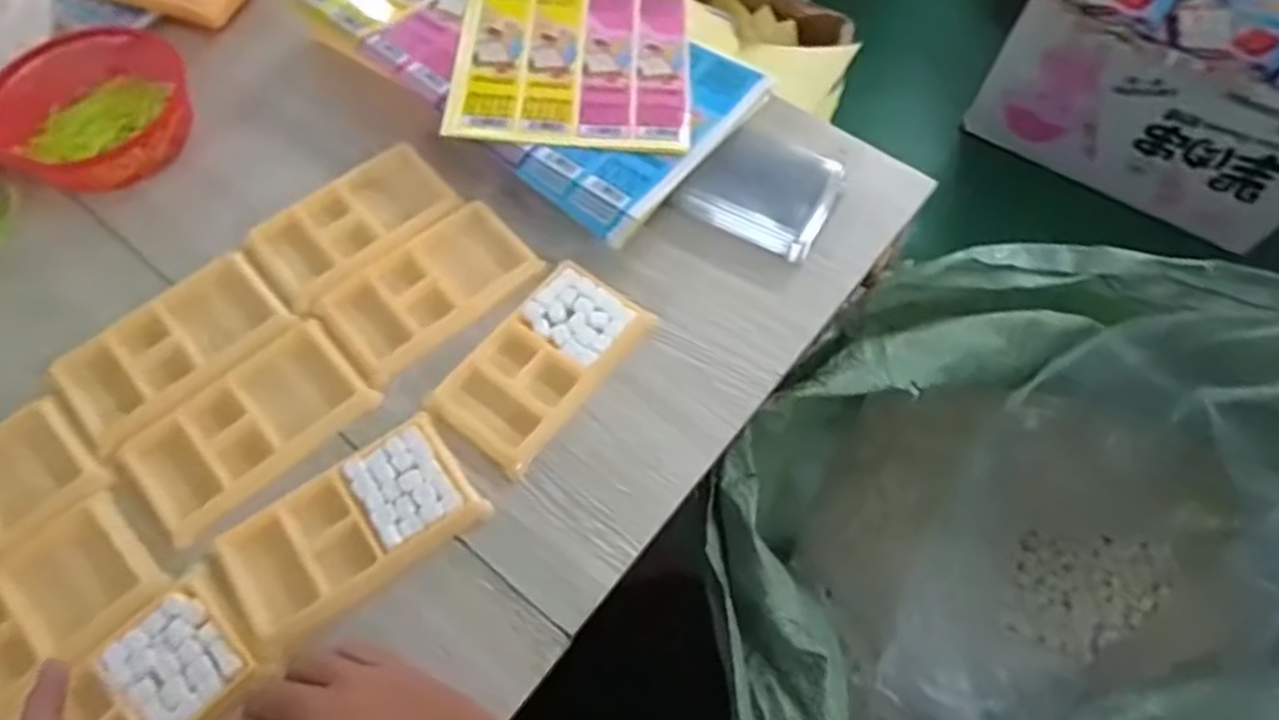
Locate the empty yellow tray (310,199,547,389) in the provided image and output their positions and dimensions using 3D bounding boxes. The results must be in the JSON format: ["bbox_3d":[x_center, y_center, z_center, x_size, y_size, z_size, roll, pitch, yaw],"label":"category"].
[{"bbox_3d":[-0.138,-0.046,0.498,0.136,0.023,0.078,-38,68,-17],"label":"empty yellow tray"}]

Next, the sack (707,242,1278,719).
[{"bbox_3d":[0.267,0.155,0.559,0.404,0.336,0.398,19,64,10],"label":"sack"}]

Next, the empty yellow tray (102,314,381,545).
[{"bbox_3d":[-0.237,0.040,0.452,0.137,0.015,0.083,-41,69,-18],"label":"empty yellow tray"}]

